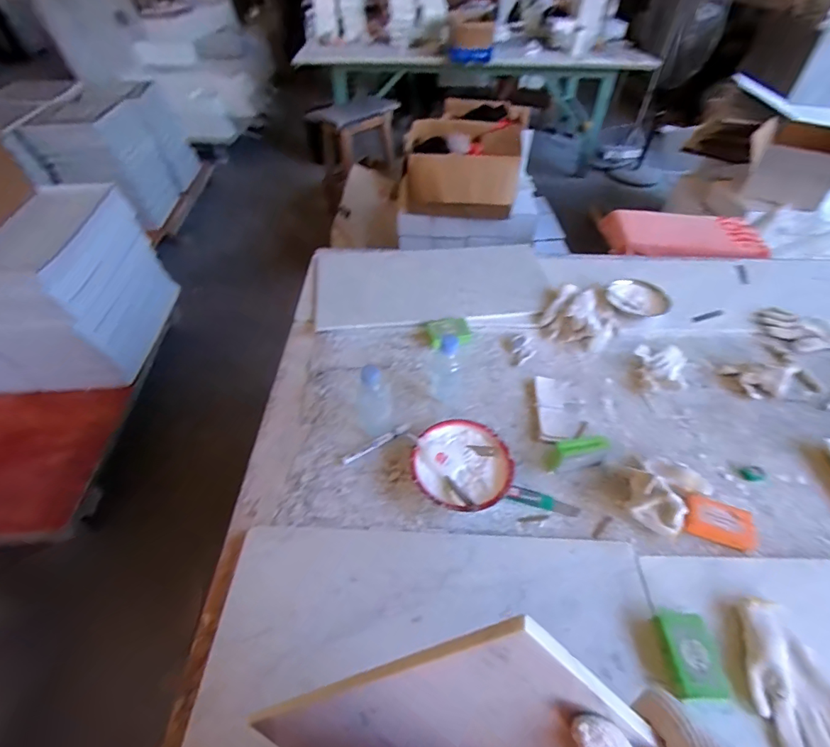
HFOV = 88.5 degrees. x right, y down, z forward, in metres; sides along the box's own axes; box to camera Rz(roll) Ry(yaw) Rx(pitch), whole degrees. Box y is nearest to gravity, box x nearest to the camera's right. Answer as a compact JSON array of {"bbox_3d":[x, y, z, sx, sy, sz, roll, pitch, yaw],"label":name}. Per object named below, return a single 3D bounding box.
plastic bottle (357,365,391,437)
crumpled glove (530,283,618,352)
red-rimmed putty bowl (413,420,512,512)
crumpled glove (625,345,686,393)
[{"bbox_3d":[-0.076,0.047,0.777,0.064,0.146,0.068,-5,47,-4],"label":"plastic bottle"},{"bbox_3d":[0.397,-0.143,1.032,0.164,0.052,0.177,19,51,18],"label":"crumpled glove"},{"bbox_3d":[0.079,0.159,0.747,0.164,0.047,0.180,-1,48,1],"label":"red-rimmed putty bowl"},{"bbox_3d":[0.536,-0.016,0.931,0.110,0.052,0.169,25,52,22],"label":"crumpled glove"}]

